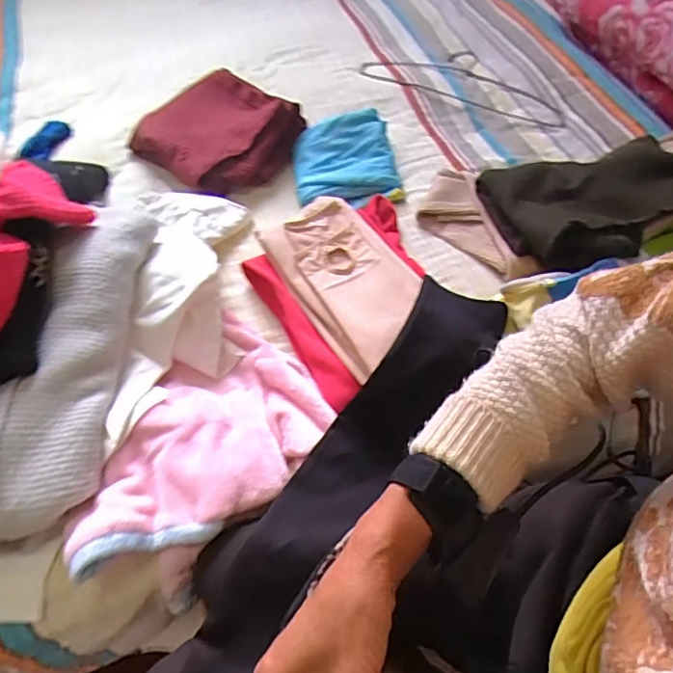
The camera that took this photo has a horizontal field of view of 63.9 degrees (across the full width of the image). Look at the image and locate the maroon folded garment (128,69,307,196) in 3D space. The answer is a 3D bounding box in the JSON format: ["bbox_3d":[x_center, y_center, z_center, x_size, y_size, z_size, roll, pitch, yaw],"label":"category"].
[{"bbox_3d":[-0.190,-0.338,0.877,0.223,0.077,0.212,36,63,24],"label":"maroon folded garment"}]

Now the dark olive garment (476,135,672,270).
[{"bbox_3d":[0.366,-0.190,0.770,0.298,0.068,0.185,-21,56,-13],"label":"dark olive garment"}]

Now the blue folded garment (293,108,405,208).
[{"bbox_3d":[0.014,-0.278,0.830,0.158,0.069,0.151,-5,55,-2],"label":"blue folded garment"}]

